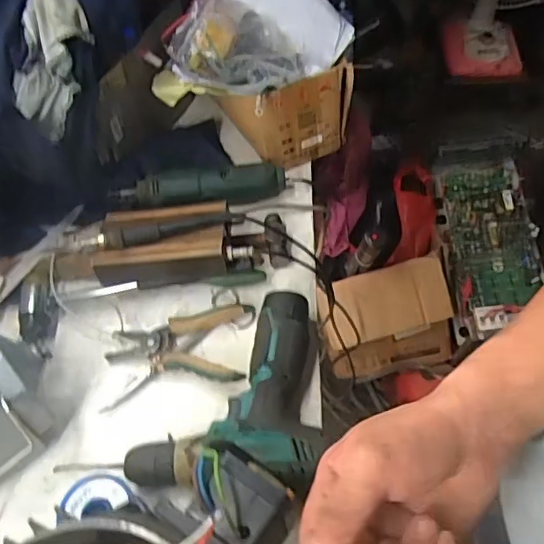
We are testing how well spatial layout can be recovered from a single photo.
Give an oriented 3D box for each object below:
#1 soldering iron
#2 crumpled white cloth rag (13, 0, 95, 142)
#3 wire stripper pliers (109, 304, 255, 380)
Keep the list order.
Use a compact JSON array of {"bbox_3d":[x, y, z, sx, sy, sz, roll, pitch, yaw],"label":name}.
[{"bbox_3d":[-0.124,-0.045,0.617,0.187,0.024,0.021,-11,56,-5],"label":"soldering iron"},{"bbox_3d":[-0.234,-0.208,0.581,0.059,0.162,0.062,37,35,24],"label":"crumpled white cloth rag"},{"bbox_3d":[-0.102,0.076,0.609,0.150,0.030,0.093,2,55,4],"label":"wire stripper pliers"}]

